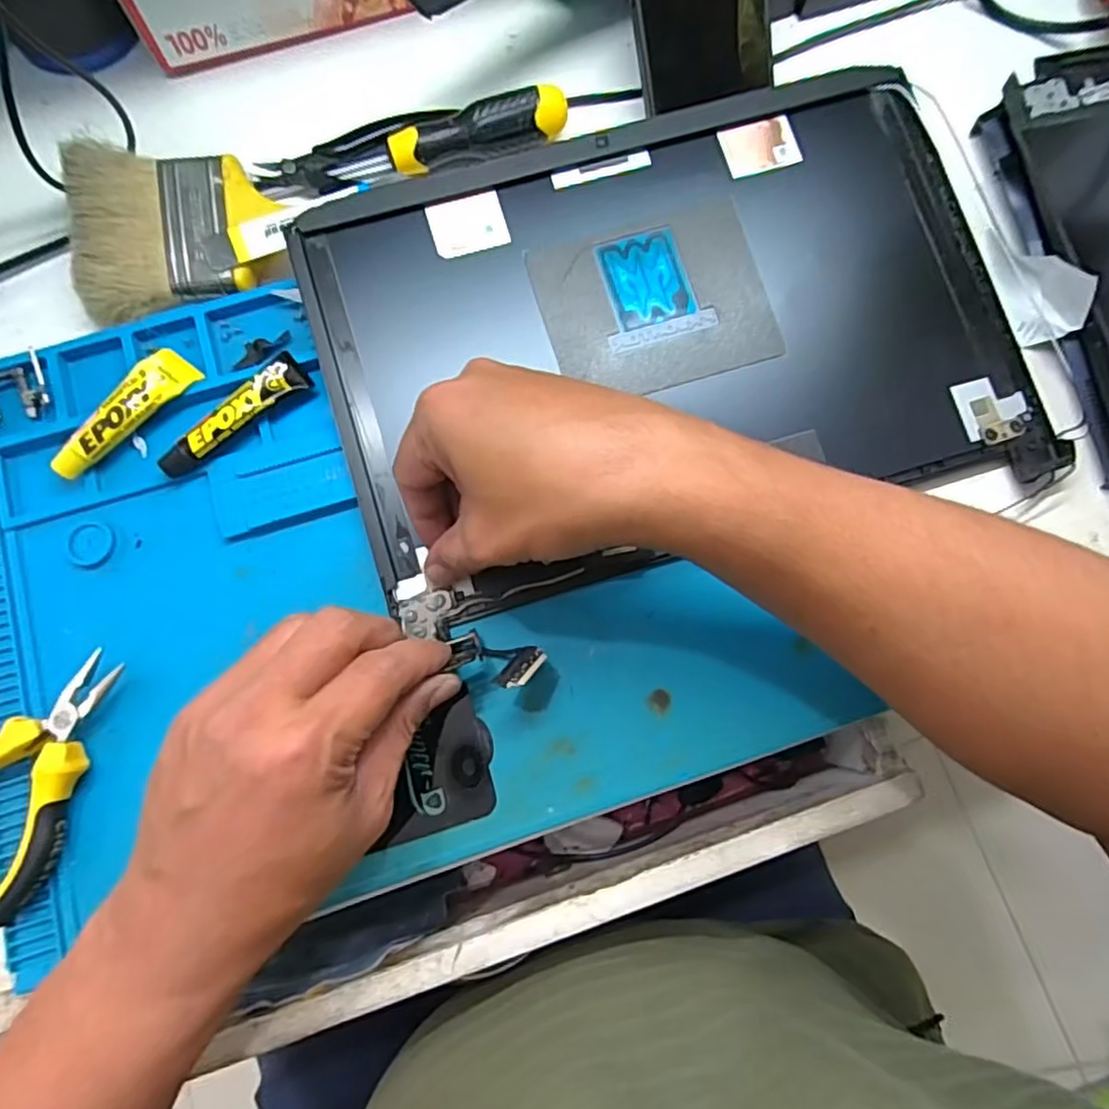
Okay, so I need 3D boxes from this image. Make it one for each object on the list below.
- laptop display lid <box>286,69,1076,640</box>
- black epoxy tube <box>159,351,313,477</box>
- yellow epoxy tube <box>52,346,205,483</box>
[{"bbox_3d":[0.070,-0.123,0.355,0.376,0.017,0.242,-15,81,-3],"label":"laptop display lid"},{"bbox_3d":[-0.168,-0.073,0.341,0.086,0.015,0.020,-38,83,-6],"label":"black epoxy tube"},{"bbox_3d":[-0.225,-0.073,0.341,0.021,0.018,0.083,42,83,6],"label":"yellow epoxy tube"}]

